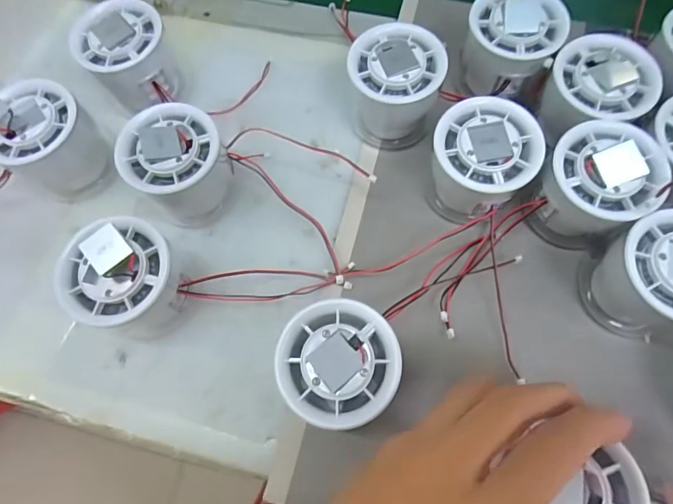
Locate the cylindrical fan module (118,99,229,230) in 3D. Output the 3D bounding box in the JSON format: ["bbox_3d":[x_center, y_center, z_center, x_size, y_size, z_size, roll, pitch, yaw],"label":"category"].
[{"bbox_3d":[-0.093,-0.051,0.261,0.049,0.057,0.054,41,76,15],"label":"cylindrical fan module"}]

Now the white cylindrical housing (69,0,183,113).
[{"bbox_3d":[-0.134,-0.124,0.290,0.054,0.057,0.051,-1,70,2],"label":"white cylindrical housing"}]

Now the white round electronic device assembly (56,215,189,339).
[{"bbox_3d":[-0.111,0.018,0.237,0.055,0.064,0.051,-1,70,2],"label":"white round electronic device assembly"}]

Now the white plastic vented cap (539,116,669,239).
[{"bbox_3d":[0.145,-0.035,0.251,0.056,0.055,0.056,35,74,14],"label":"white plastic vented cap"}]

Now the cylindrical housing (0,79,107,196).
[{"bbox_3d":[-0.173,-0.064,0.273,0.054,0.056,0.053,-1,70,2],"label":"cylindrical housing"}]

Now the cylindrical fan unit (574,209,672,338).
[{"bbox_3d":[0.169,0.015,0.233,0.056,0.056,0.054,-1,70,2],"label":"cylindrical fan unit"}]

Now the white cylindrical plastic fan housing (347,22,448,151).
[{"bbox_3d":[0.036,-0.103,0.280,0.054,0.058,0.051,-1,70,2],"label":"white cylindrical plastic fan housing"}]

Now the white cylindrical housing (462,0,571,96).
[{"bbox_3d":[0.110,-0.132,0.278,0.055,0.057,0.054,-1,70,2],"label":"white cylindrical housing"}]

